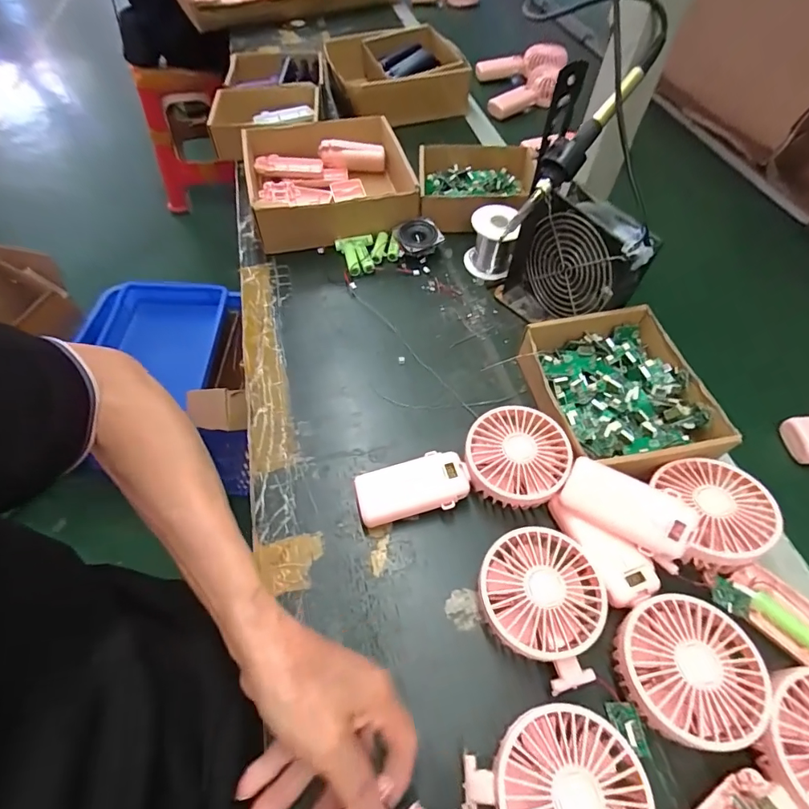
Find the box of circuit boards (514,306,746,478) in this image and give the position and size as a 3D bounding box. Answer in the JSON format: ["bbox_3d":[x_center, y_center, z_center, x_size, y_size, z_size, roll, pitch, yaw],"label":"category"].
[{"bbox_3d":[0.202,-0.010,0.441,0.149,0.047,0.170,-9,56,-8],"label":"box of circuit boards"}]

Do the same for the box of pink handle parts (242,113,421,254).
[{"bbox_3d":[-0.100,-0.322,0.649,0.228,0.065,0.214,-9,56,-7],"label":"box of pink handle parts"}]

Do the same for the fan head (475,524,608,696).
[{"bbox_3d":[0.103,0.145,0.341,0.091,0.044,0.091,1,56,-1],"label":"fan head"}]

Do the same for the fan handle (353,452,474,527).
[{"bbox_3d":[0.007,0.075,0.398,0.096,0.033,0.047,-13,56,-7],"label":"fan handle"}]

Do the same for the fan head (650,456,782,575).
[{"bbox_3d":[0.246,0.079,0.356,0.077,0.031,0.087,-12,56,-7],"label":"fan head"}]

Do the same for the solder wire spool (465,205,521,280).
[{"bbox_3d":[0.107,-0.200,0.562,0.057,0.077,0.057,1,56,-1],"label":"solder wire spool"}]

